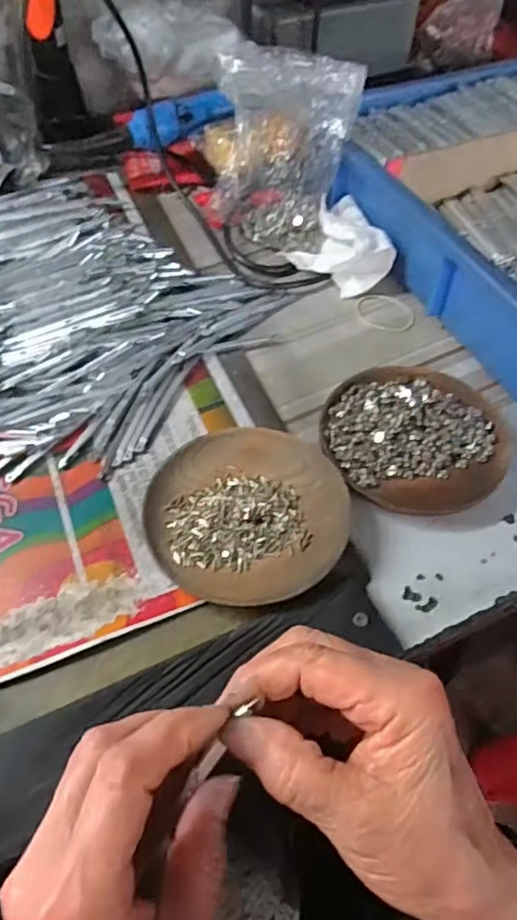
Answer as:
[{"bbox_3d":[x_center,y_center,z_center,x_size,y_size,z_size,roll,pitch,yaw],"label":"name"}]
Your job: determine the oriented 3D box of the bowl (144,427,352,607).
[{"bbox_3d":[-0.007,0.030,0.344,0.111,0.027,0.115,0,54,0],"label":"bowl"}]

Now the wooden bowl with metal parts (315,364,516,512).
[{"bbox_3d":[0.099,-0.016,0.378,0.112,0.031,0.110,0,54,0],"label":"wooden bowl with metal parts"}]

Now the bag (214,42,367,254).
[{"bbox_3d":[0.019,-0.249,0.473,0.106,0.122,0.072,20,56,13],"label":"bag"}]

